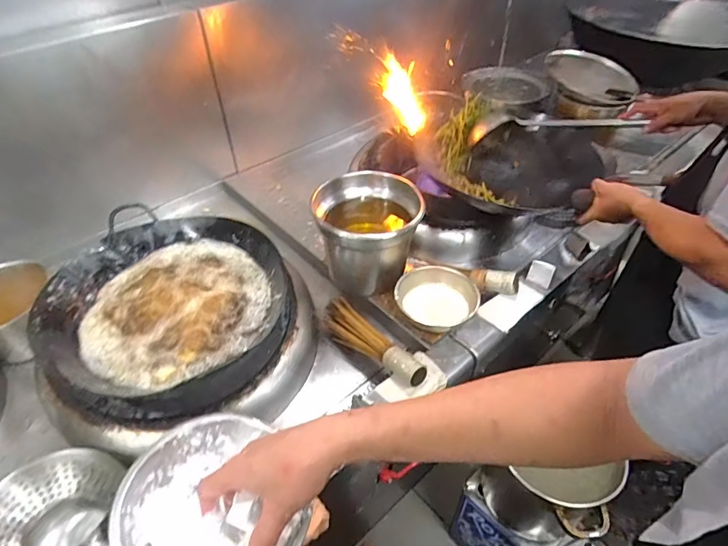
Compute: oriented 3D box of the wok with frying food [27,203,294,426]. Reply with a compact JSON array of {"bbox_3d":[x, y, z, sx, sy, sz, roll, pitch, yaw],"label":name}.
[{"bbox_3d":[-0.361,0.056,0.880,0.413,0.115,0.421,-6,44,-5],"label":"wok with frying food"}]

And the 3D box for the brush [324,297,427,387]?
[{"bbox_3d":[0.012,0.133,0.901,0.059,0.047,0.263,-32,51,-28],"label":"brush"}]

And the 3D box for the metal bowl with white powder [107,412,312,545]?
[{"bbox_3d":[-0.147,0.223,0.432,0.153,0.050,0.168,-1,44,1],"label":"metal bowl with white powder"}]

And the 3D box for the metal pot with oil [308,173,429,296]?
[{"bbox_3d":[0.015,-0.084,1.005,0.202,0.207,0.220,-1,44,1],"label":"metal pot with oil"}]

